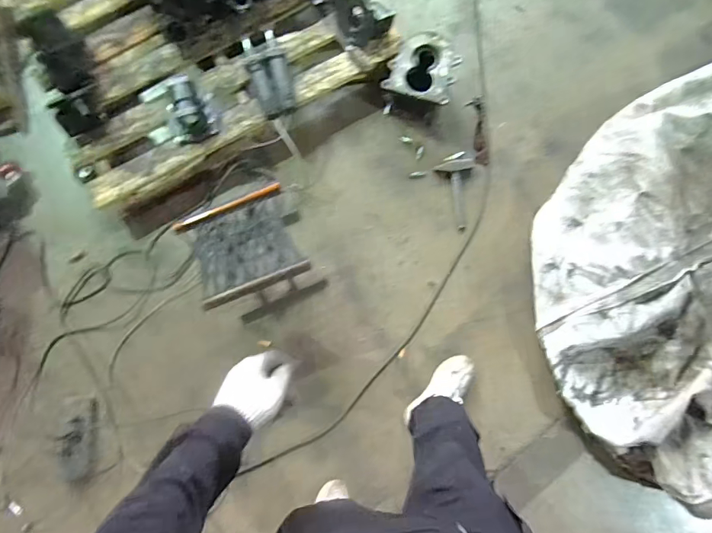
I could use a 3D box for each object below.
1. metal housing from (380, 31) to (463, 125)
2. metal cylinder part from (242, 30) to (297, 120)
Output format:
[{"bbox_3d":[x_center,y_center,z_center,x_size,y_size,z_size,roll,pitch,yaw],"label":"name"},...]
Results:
[{"bbox_3d":[0.205,-0.610,1.436,0.201,0.180,0.217,0,84,-4],"label":"metal housing"},{"bbox_3d":[-0.259,-0.592,1.358,0.127,0.047,0.288,-20,80,-3],"label":"metal cylinder part"}]

